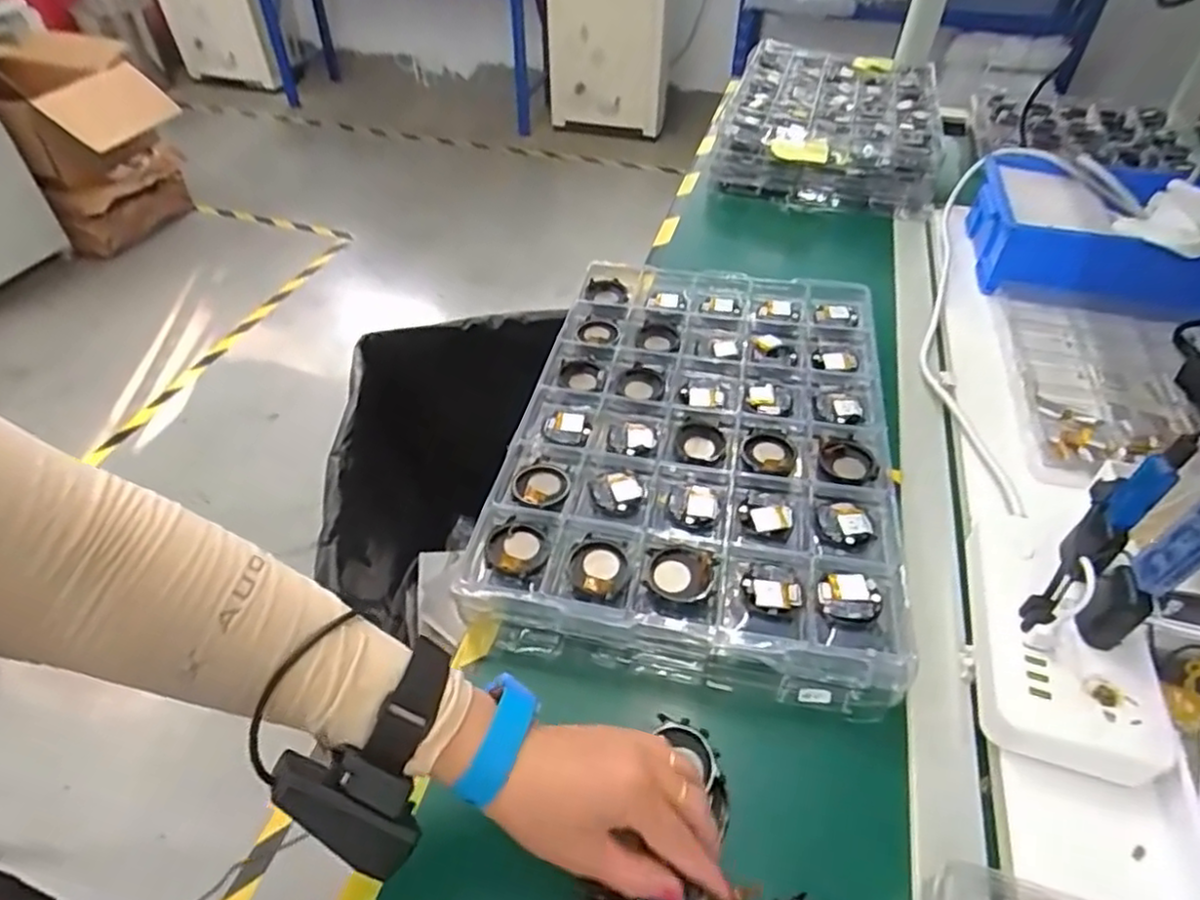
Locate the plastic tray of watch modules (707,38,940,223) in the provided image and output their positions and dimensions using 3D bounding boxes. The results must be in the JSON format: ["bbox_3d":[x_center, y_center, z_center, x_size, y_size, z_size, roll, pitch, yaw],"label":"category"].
[{"bbox_3d":[0.361,-0.510,1.080,0.313,0.098,0.415,12,46,12],"label":"plastic tray of watch modules"}]

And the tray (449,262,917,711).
[{"bbox_3d":[0.086,-0.018,0.597,0.303,0.041,0.449,8,46,8],"label":"tray"}]

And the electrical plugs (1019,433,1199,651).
[{"bbox_3d":[0.319,0.067,0.421,0.058,0.142,0.101,34,54,30],"label":"electrical plugs"}]

